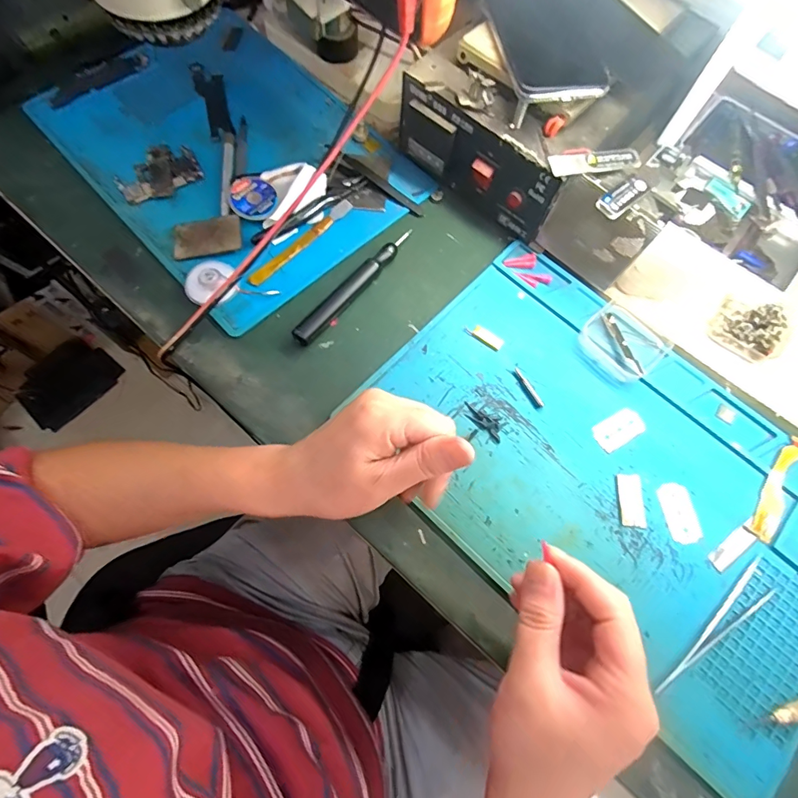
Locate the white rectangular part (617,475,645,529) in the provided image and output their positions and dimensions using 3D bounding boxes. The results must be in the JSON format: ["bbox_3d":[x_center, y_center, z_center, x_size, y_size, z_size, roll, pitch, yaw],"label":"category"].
[{"bbox_3d":[0.177,0.077,0.328,0.019,0.004,0.039,6,71,0],"label":"white rectangular part"}]

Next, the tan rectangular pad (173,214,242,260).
[{"bbox_3d":[-0.171,-0.145,0.384,0.059,0.006,0.036,-8,72,-5],"label":"tan rectangular pad"}]

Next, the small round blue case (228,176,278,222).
[{"bbox_3d":[-0.135,-0.185,0.399,0.044,0.008,0.042,25,72,7],"label":"small round blue case"}]

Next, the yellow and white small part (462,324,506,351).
[{"bbox_3d":[0.073,-0.054,0.369,0.034,0.005,0.011,35,73,9],"label":"yellow and white small part"}]

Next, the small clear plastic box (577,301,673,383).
[{"bbox_3d":[0.192,-0.049,0.371,0.061,0.015,0.063,-42,77,-14],"label":"small clear plastic box"}]

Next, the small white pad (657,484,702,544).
[{"bbox_3d":[0.213,0.086,0.326,0.024,0.004,0.043,-7,71,-4],"label":"small white pad"}]

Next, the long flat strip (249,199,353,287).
[{"bbox_3d":[-0.089,-0.144,0.397,0.012,0.008,0.121,43,75,12],"label":"long flat strip"}]

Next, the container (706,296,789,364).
[{"bbox_3d":[0.315,-0.064,0.385,0.057,0.024,0.051,42,75,12],"label":"container"}]

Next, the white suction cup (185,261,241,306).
[{"bbox_3d":[-0.160,-0.102,0.369,0.045,0.014,0.043,1,71,-2],"label":"white suction cup"}]

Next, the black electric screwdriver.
[{"bbox_3d":[-0.038,-0.100,0.376,0.016,0.015,0.141,37,74,10],"label":"black electric screwdriver"}]

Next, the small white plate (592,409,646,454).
[{"bbox_3d":[0.177,0.024,0.346,0.042,0.004,0.023,-28,74,-11],"label":"small white plate"}]

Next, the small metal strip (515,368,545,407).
[{"bbox_3d":[0.108,-0.010,0.357,0.005,0.004,0.038,-31,75,-12],"label":"small metal strip"}]

